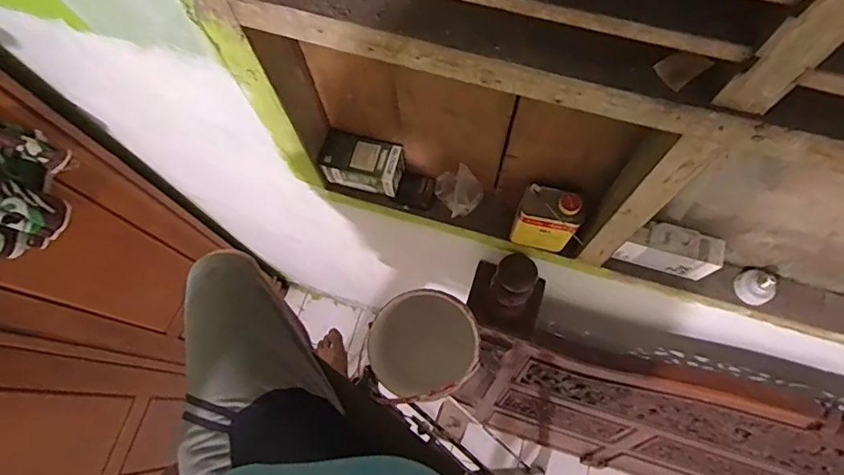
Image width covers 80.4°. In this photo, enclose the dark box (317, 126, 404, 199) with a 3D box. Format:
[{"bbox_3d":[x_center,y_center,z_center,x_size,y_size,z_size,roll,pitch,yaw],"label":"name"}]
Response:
[{"bbox_3d":[-0.124,-0.151,1.033,0.164,0.078,0.086,12,72,6],"label":"dark box"}]

